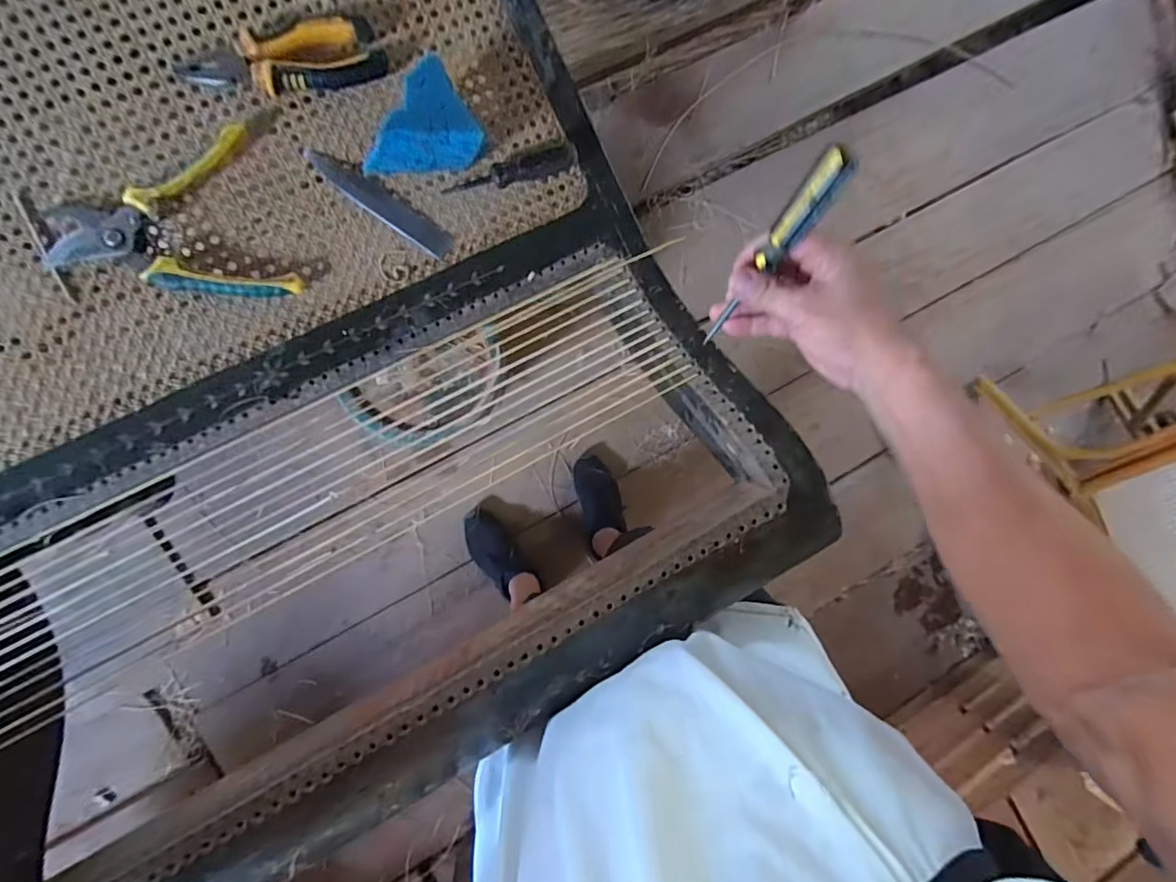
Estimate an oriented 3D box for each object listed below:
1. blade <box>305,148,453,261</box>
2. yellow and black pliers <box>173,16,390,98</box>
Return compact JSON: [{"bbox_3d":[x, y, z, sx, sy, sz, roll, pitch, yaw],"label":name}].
[{"bbox_3d":[-0.191,-0.219,0.474,0.139,0.004,0.025,34,86,-13],"label":"blade"},{"bbox_3d":[-0.259,-0.328,0.435,0.162,0.019,0.054,-10,93,-9],"label":"yellow and black pliers"}]

